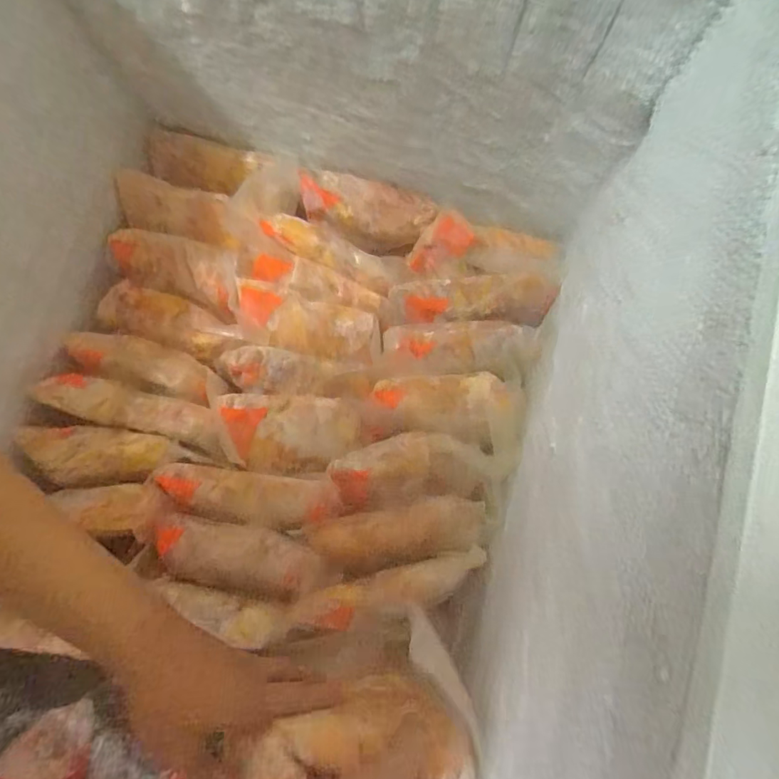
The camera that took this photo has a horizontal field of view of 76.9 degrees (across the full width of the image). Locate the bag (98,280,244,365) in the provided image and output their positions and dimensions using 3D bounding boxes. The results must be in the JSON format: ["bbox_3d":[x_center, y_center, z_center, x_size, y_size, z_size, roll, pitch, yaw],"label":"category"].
[{"bbox_3d":[-0.261,-0.081,0.575,0.169,0.044,0.061,18,81,4],"label":"bag"}]

